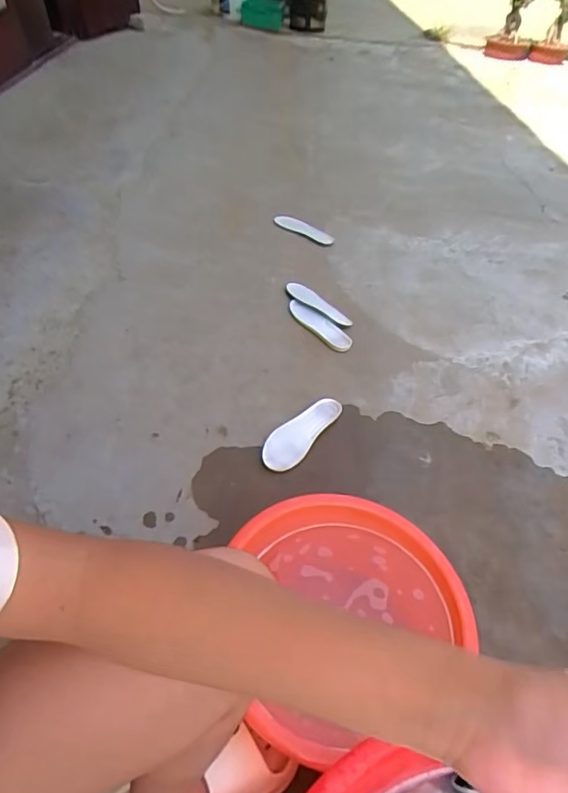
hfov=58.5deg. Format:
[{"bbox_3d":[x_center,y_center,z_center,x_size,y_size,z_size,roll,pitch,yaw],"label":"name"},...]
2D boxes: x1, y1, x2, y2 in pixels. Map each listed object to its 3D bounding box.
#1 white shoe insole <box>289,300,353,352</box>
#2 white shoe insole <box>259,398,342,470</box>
[{"bbox_3d":[0.094,-0.193,1.346,0.068,0.020,0.240,-24,52,-27],"label":"white shoe insole"},{"bbox_3d":[0.035,0.073,1.067,0.081,0.014,0.233,28,48,20],"label":"white shoe insole"}]

